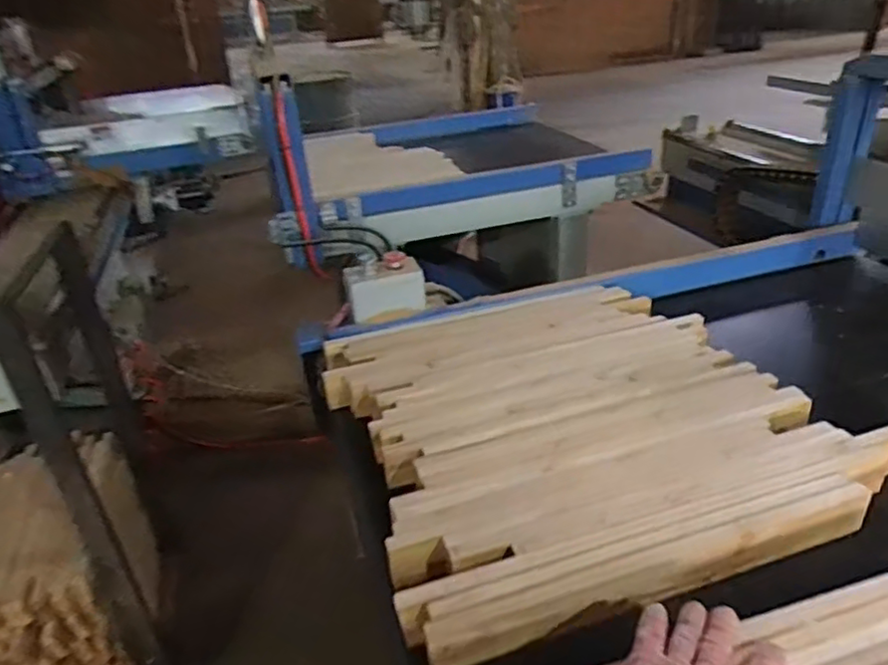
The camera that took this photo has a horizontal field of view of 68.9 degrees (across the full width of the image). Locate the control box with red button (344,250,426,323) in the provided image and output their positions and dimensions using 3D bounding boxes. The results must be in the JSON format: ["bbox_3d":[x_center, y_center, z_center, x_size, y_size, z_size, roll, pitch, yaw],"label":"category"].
[{"bbox_3d":[-0.101,-0.078,1.115,0.132,0.096,0.048,-11,29,-12],"label":"control box with red button"}]

